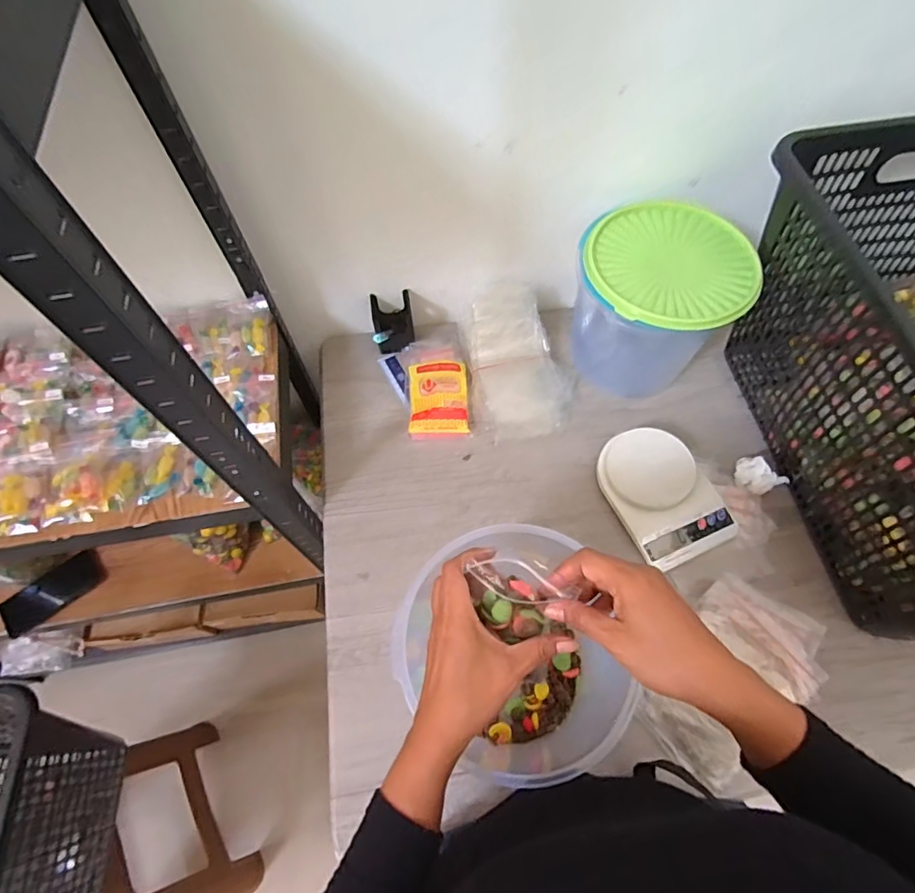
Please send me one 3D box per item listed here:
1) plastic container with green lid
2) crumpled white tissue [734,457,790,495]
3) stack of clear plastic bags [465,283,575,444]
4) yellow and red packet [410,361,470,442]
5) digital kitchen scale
[{"bbox_3d":[0.259,-0.188,0.710,0.196,0.184,0.187,-1,63,1],"label":"plastic container with green lid"},{"bbox_3d":[0.398,0.040,0.687,0.059,0.034,0.039,40,71,19],"label":"crumpled white tissue"},{"bbox_3d":[0.092,-0.124,0.762,0.135,0.033,0.220,-10,84,-6],"label":"stack of clear plastic bags"},{"bbox_3d":[-0.028,-0.071,0.763,0.083,0.030,0.116,-4,63,-1],"label":"yellow and red packet"},{"bbox_3d":[0.269,0.058,0.679,0.127,0.039,0.177,-23,65,-10],"label":"digital kitchen scale"}]

